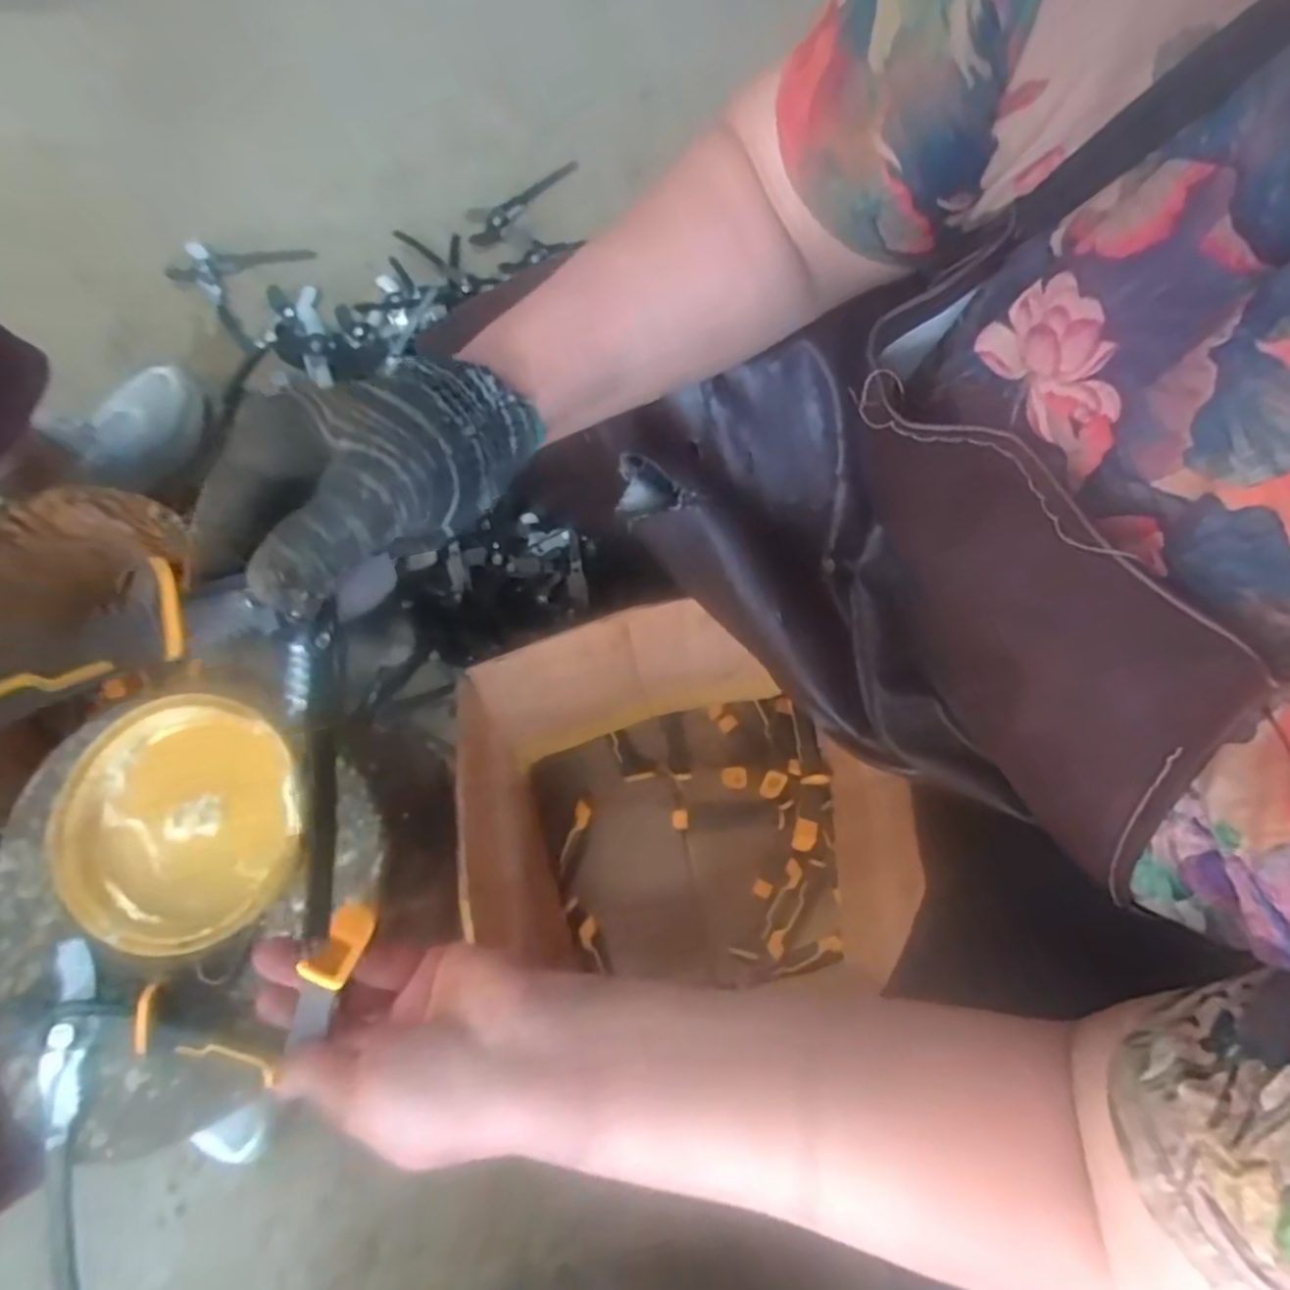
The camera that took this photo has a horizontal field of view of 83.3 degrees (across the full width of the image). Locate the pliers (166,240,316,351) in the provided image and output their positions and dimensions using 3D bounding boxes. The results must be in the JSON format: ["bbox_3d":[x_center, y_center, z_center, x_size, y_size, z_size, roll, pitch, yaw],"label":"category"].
[{"bbox_3d":[-0.484,-0.433,0.841,0.169,0.023,0.131,32,93,14],"label":"pliers"}]

